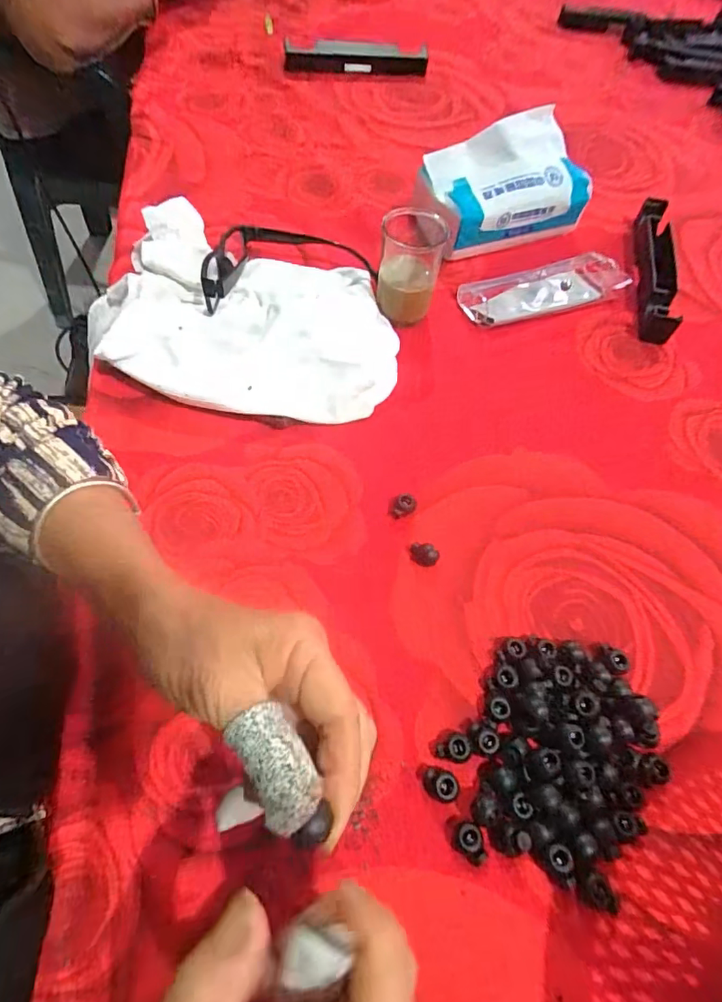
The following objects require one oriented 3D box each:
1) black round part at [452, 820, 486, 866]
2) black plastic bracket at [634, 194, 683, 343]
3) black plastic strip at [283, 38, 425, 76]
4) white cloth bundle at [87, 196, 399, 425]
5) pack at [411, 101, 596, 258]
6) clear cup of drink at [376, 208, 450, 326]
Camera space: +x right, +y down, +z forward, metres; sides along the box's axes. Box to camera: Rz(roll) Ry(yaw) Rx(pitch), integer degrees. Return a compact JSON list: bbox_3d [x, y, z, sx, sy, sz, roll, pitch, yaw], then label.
[{"bbox_3d":[0.055,0.175,0.250,0.013,0.011,0.018,-9,62,-7],"label":"black round part"},{"bbox_3d":[0.291,-0.233,0.480,0.029,0.023,0.200,13,62,5],"label":"black plastic bracket"},{"bbox_3d":[-0.008,-0.620,0.680,0.193,0.025,0.051,-1,61,-6],"label":"black plastic strip"},{"bbox_3d":[-0.097,-0.150,0.401,0.257,0.056,0.170,8,61,2],"label":"white cloth bundle"},{"bbox_3d":[0.138,-0.310,0.482,0.172,0.084,0.080,-21,64,-13],"label":"pack"},{"bbox_3d":[0.041,-0.197,0.419,0.051,0.077,0.048,1,61,-2],"label":"clear cup of drink"}]

